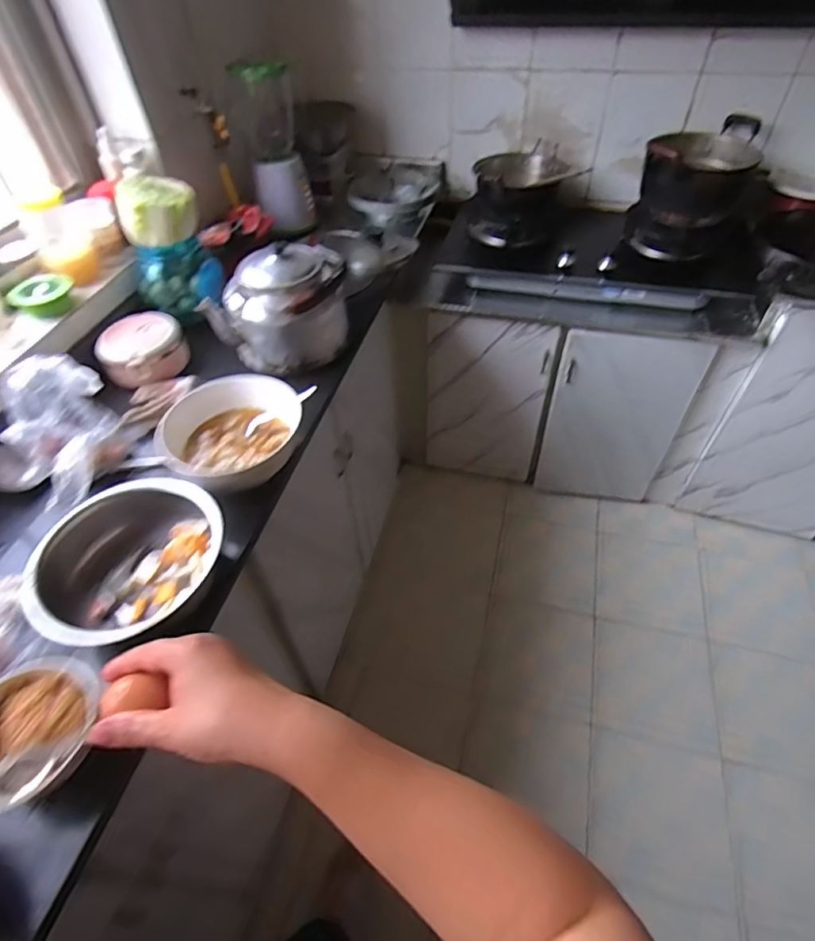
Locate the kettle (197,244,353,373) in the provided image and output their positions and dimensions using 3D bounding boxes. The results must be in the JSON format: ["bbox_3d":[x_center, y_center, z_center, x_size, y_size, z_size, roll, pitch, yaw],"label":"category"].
[{"bbox_3d":[-0.222,-0.304,0.966,0.223,0.170,0.191,3,48,8],"label":"kettle"}]

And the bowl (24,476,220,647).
[{"bbox_3d":[-0.358,0.113,0.681,0.219,0.079,0.192,-19,49,-12],"label":"bowl"}]

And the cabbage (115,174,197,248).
[{"bbox_3d":[-0.466,-0.483,0.968,0.137,0.088,0.138,-23,50,-15],"label":"cabbage"}]

